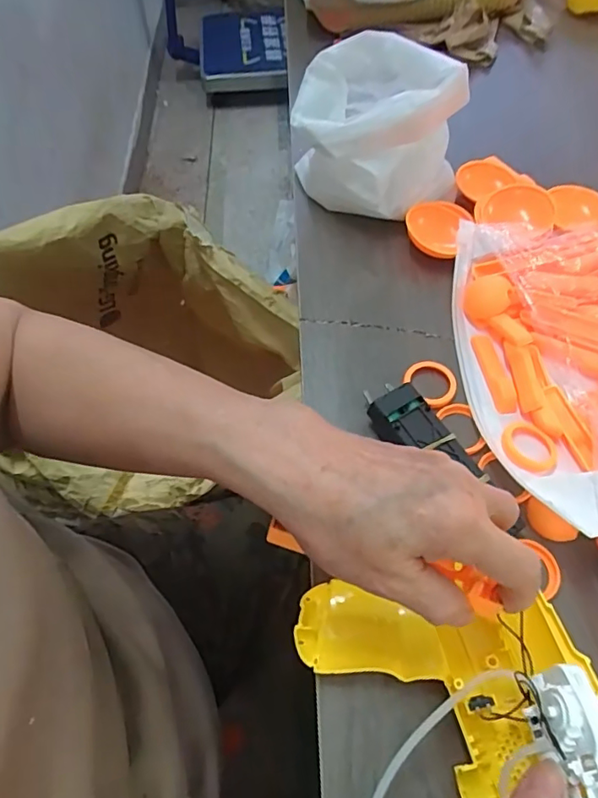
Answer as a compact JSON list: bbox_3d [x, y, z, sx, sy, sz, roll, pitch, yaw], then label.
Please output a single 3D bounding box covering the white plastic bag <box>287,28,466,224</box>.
[{"bbox_3d":[0.060,-0.218,0.432,0.109,0.099,0.133,-36,65,-19],"label":"white plastic bag"}]

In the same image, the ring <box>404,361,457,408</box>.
[{"bbox_3d":[0.092,-0.011,0.363,0.034,0.006,0.036,0,59,0],"label":"ring"}]

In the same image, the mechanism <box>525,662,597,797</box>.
[{"bbox_3d":[0.116,0.148,0.219,0.031,0.022,0.066,-20,49,27],"label":"mechanism"}]

